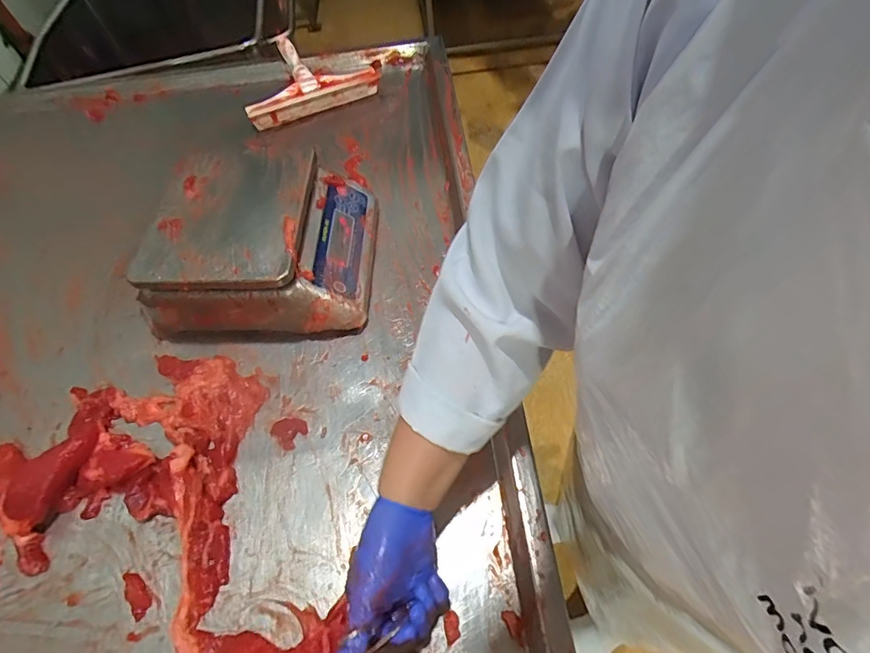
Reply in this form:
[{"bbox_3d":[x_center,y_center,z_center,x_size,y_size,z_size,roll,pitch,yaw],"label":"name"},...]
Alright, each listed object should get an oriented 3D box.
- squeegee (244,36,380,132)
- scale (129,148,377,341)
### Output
[{"bbox_3d":[-0.251,-0.461,0.884,0.234,0.037,0.196,-28,59,-12],"label":"squeegee"},{"bbox_3d":[-0.222,-0.113,0.627,0.265,0.122,0.226,0,58,4],"label":"scale"}]

